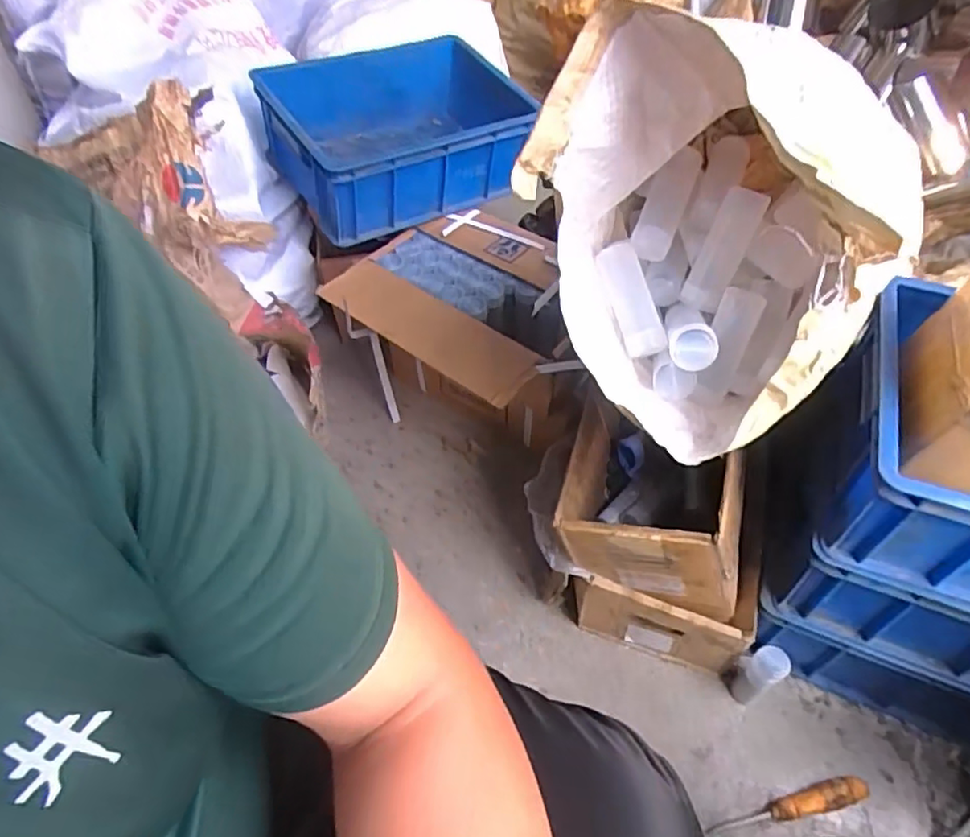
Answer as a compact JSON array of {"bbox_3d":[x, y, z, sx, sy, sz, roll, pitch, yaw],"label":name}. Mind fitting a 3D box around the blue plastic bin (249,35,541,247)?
[{"bbox_3d":[-0.139,-0.476,1.047,0.403,0.169,0.306,-21,54,-16],"label":"blue plastic bin"}]

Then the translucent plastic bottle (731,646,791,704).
[{"bbox_3d":[0.337,0.321,0.777,0.046,0.119,0.045,0,51,0],"label":"translucent plastic bottle"}]

